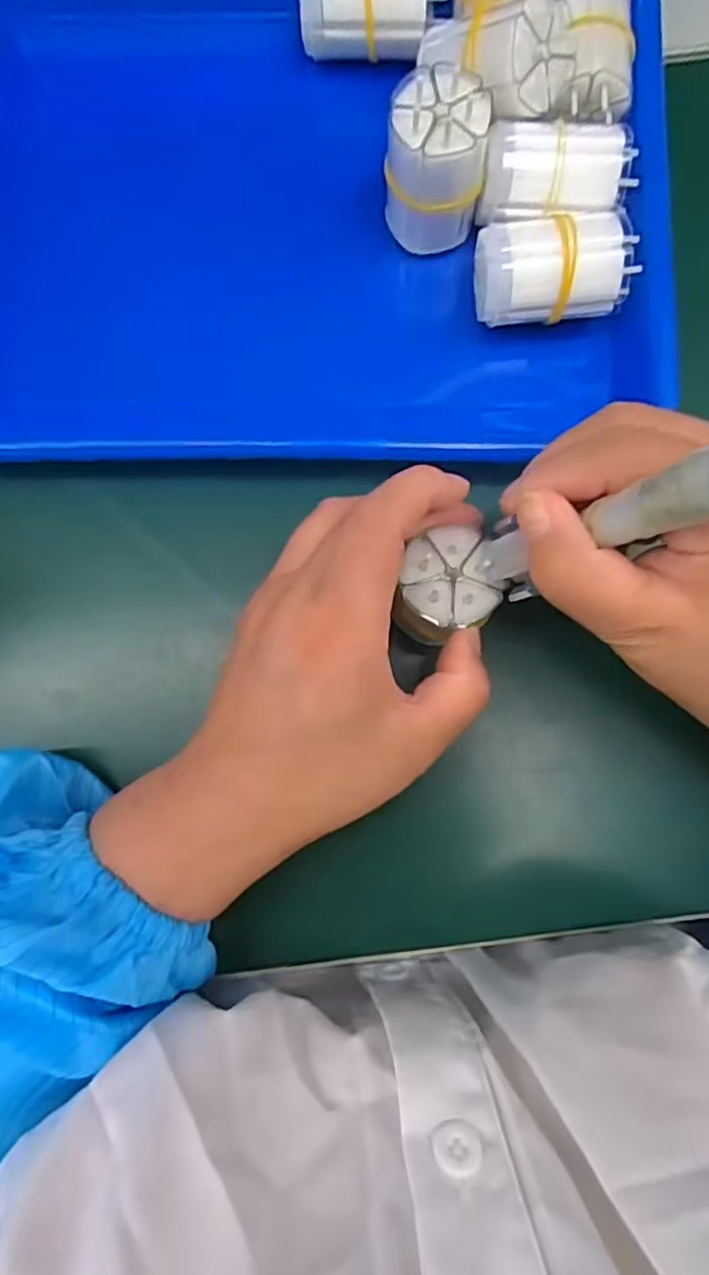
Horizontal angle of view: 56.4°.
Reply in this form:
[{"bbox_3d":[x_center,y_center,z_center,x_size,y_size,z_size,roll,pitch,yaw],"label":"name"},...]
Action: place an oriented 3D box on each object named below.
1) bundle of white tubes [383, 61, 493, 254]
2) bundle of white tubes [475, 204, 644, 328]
[{"bbox_3d":[0.033,-0.196,0.276,0.039,0.057,0.032,4,84,1],"label":"bundle of white tubes"},{"bbox_3d":[0.087,-0.156,0.286,0.061,0.046,0.041,-8,83,0],"label":"bundle of white tubes"}]

